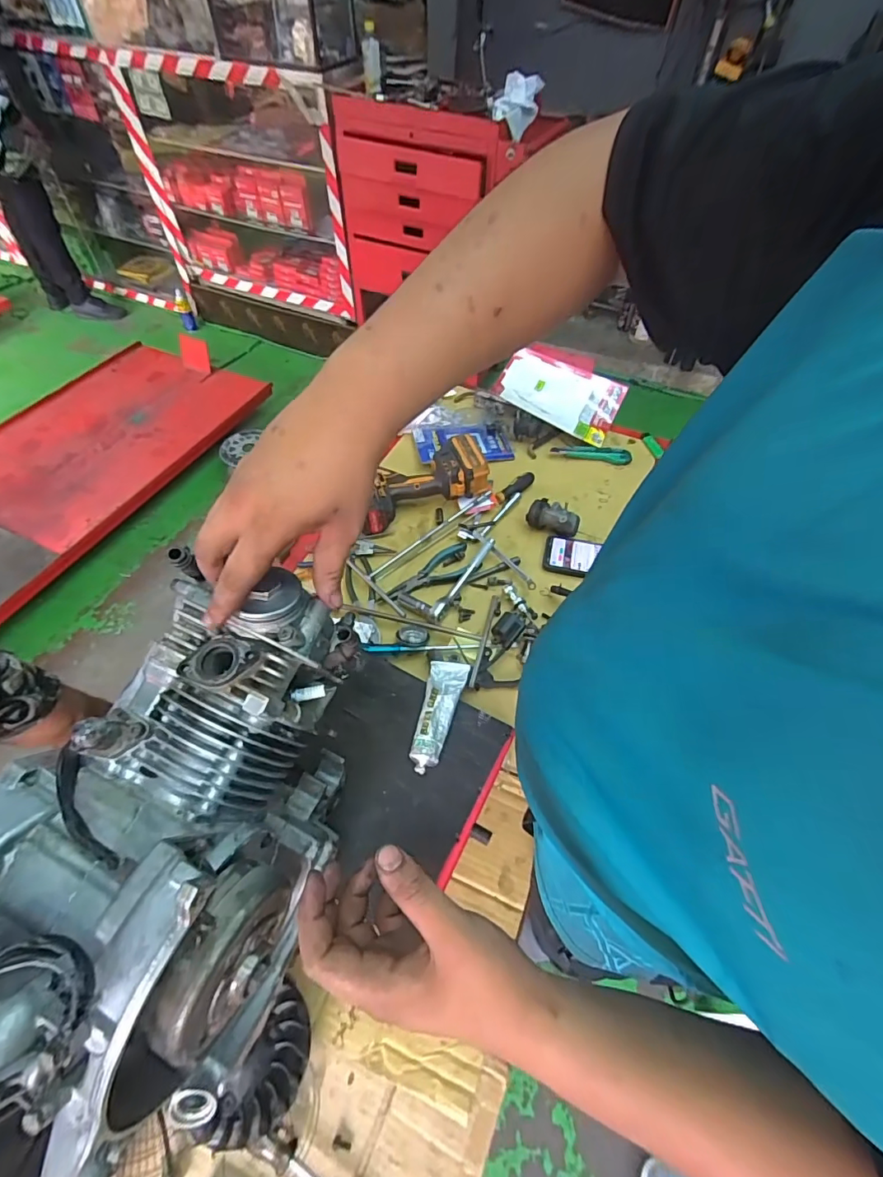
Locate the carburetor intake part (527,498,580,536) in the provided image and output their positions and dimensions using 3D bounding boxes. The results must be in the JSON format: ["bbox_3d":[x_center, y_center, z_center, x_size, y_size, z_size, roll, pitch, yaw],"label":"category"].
[{"bbox_3d":[0.212,-0.136,0.935,0.097,0.049,0.059,20,56,12],"label":"carburetor intake part"}]

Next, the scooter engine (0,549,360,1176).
[{"bbox_3d":[-0.184,0.163,0.366,0.200,0.202,0.297,24,58,15],"label":"scooter engine"}]

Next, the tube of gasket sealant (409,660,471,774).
[{"bbox_3d":[-0.005,0.134,0.543,0.040,0.020,0.131,14,55,8],"label":"tube of gasket sealant"}]

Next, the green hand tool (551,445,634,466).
[{"bbox_3d":[0.323,-0.290,1.067,0.170,0.013,0.039,6,54,2],"label":"green hand tool"}]

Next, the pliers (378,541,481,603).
[{"bbox_3d":[-0.022,-0.021,0.857,0.187,0.012,0.066,-27,59,-20],"label":"pliers"}]

